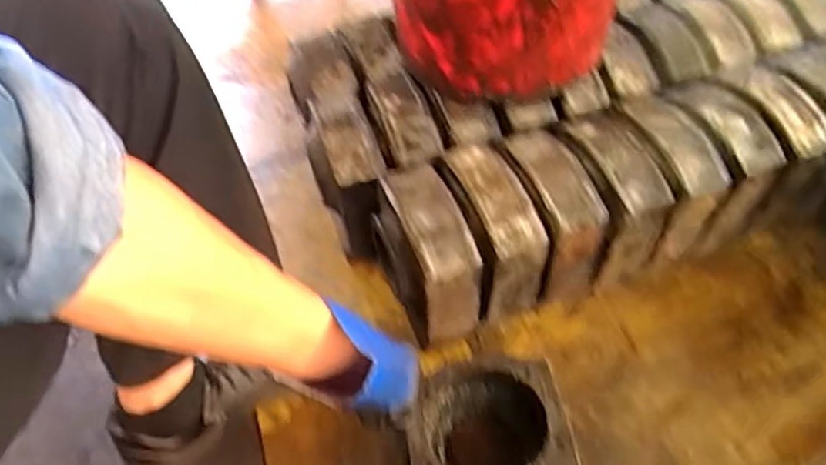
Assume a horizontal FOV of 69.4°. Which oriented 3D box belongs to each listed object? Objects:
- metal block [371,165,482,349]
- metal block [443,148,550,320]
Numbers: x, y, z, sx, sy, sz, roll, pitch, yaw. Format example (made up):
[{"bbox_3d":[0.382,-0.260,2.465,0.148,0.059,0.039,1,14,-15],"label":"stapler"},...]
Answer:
[{"bbox_3d":[0.013,0.025,0.683,0.079,0.152,0.158,-20,56,-10],"label":"metal block"},{"bbox_3d":[0.092,0.000,0.706,0.065,0.168,0.161,-17,56,-8],"label":"metal block"}]

